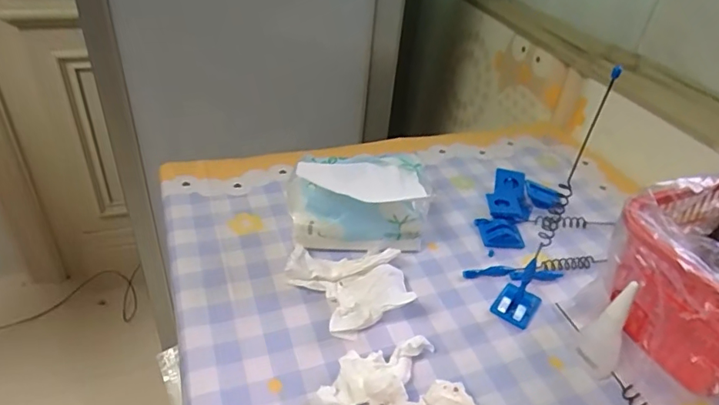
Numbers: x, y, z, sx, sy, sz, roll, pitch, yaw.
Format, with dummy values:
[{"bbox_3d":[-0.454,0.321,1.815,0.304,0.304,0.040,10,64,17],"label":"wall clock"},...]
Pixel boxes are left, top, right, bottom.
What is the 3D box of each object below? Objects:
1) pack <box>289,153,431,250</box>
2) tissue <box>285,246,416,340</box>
[{"bbox_3d":[0.000,-0.002,0.504,0.139,0.087,0.086,-5,38,-13],"label":"pack"},{"bbox_3d":[-0.011,0.074,0.448,0.107,0.034,0.093,1,37,-5],"label":"tissue"}]

